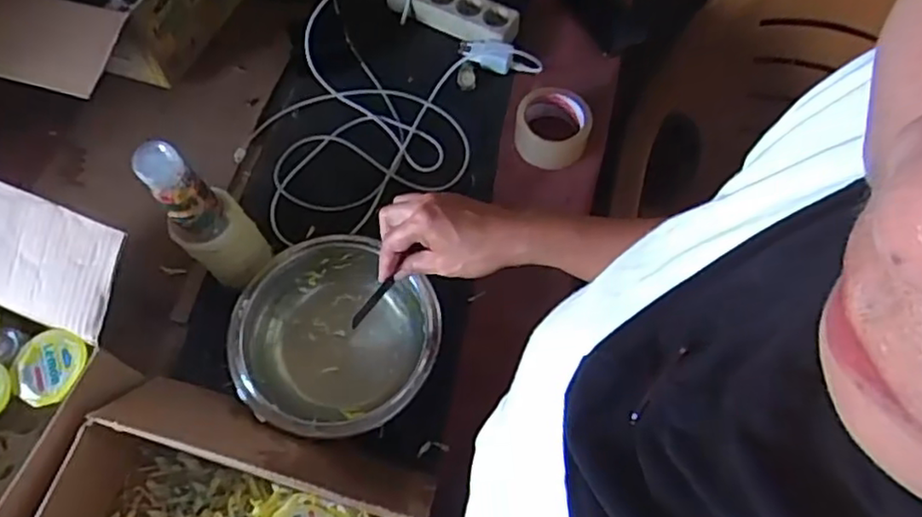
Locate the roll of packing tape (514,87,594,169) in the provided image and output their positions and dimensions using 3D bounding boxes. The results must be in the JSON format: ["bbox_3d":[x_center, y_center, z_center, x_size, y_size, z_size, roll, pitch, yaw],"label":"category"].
[{"bbox_3d":[0.123,-0.179,0.880,0.096,0.054,0.102,0,66,-1],"label":"roll of packing tape"}]

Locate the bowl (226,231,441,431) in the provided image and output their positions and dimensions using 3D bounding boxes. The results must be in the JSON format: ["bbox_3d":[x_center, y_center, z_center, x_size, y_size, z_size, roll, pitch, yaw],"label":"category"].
[{"bbox_3d":[-0.141,0.090,0.756,0.224,0.073,0.219,0,66,-1],"label":"bowl"}]

